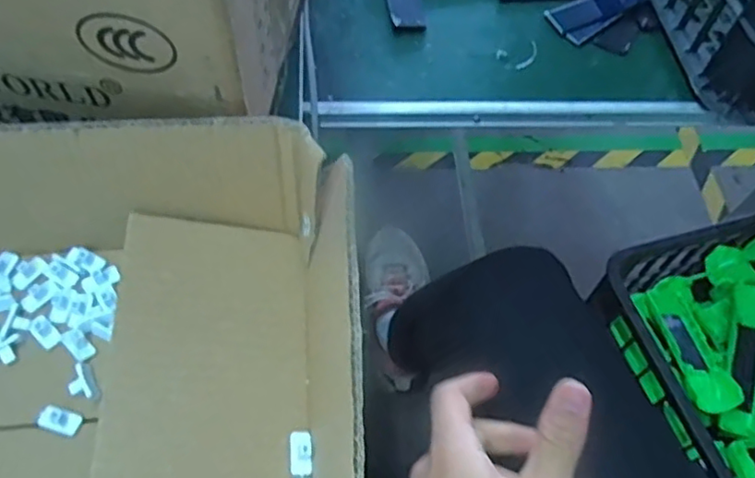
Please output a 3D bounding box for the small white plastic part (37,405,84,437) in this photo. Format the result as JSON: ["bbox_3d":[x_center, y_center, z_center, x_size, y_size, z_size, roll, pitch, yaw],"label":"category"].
[{"bbox_3d":[-0.161,0.091,0.307,0.020,0.006,0.012,16,60,6],"label":"small white plastic part"}]

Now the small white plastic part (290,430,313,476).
[{"bbox_3d":[-0.037,0.103,0.295,0.010,0.006,0.021,-6,60,-6],"label":"small white plastic part"}]

